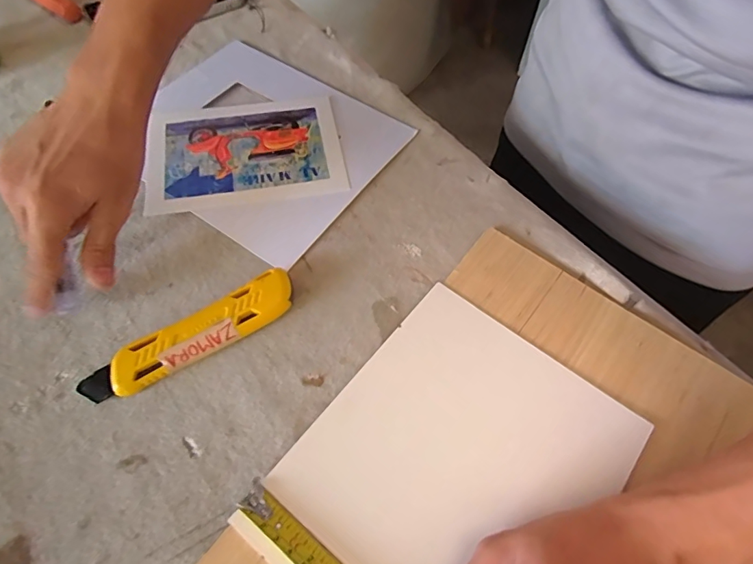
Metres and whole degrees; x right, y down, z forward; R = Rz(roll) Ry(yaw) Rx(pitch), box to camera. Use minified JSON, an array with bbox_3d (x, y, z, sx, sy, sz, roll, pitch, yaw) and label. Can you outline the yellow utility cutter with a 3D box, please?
[{"bbox_3d":[-0.124,0.036,0.310,0.144,0.016,0.038,-33,66,-19],"label":"yellow utility cutter"}]

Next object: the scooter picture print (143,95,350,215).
[{"bbox_3d":[-0.115,-0.116,0.406,0.162,0.006,0.121,-9,60,-7],"label":"scooter picture print"}]

